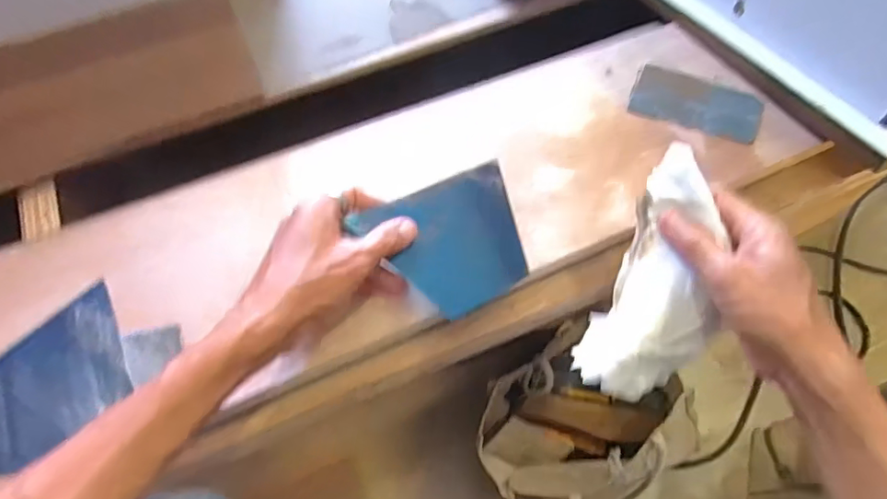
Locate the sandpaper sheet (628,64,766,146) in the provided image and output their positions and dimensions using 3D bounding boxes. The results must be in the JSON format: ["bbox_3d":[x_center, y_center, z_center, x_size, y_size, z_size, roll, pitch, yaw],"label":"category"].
[{"bbox_3d":[0.243,-0.142,0.516,0.117,0.004,0.073,21,60,13],"label":"sandpaper sheet"}]

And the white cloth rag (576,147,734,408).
[{"bbox_3d":[0.156,0.019,0.388,0.079,0.060,0.171,15,96,7],"label":"white cloth rag"}]

